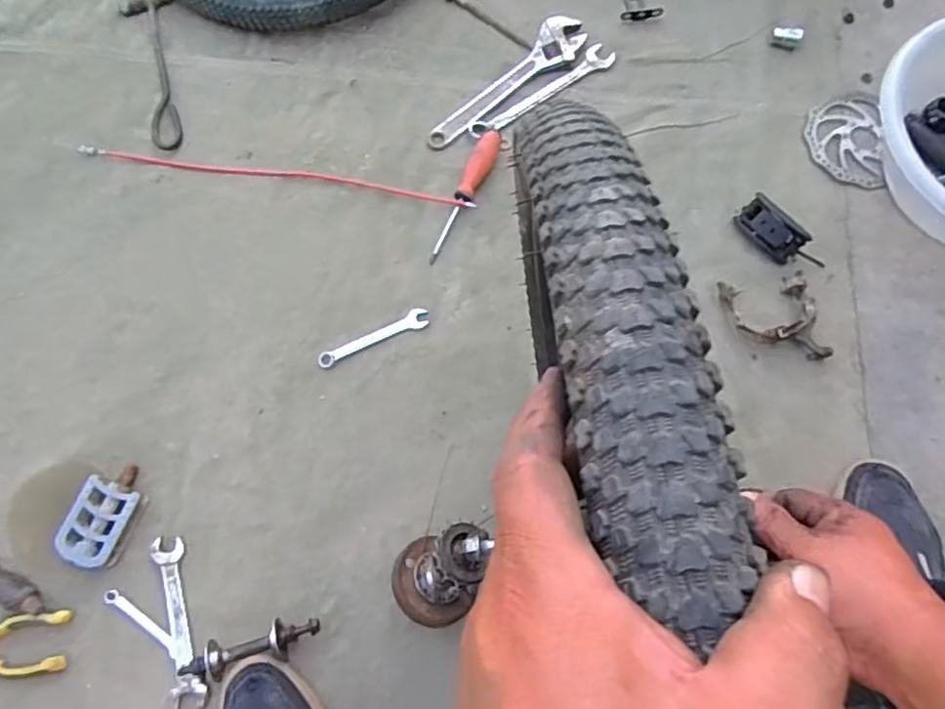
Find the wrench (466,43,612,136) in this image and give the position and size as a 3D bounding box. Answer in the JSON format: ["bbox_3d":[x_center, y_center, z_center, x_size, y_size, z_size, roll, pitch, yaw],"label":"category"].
[{"bbox_3d":[0.098,-0.369,0.883,0.244,0.012,0.033,-35,72,-9],"label":"wrench"}]

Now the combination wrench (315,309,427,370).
[{"bbox_3d":[-0.120,-0.021,0.770,0.140,0.009,0.024,-24,70,-5],"label":"combination wrench"}]

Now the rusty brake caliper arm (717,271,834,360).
[{"bbox_3d":[0.356,-0.044,0.739,0.103,0.032,0.111,-11,70,-1],"label":"rusty brake caliper arm"}]

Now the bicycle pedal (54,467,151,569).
[{"bbox_3d":[-0.400,0.174,0.691,0.071,0.021,0.106,15,71,9],"label":"bicycle pedal"}]

